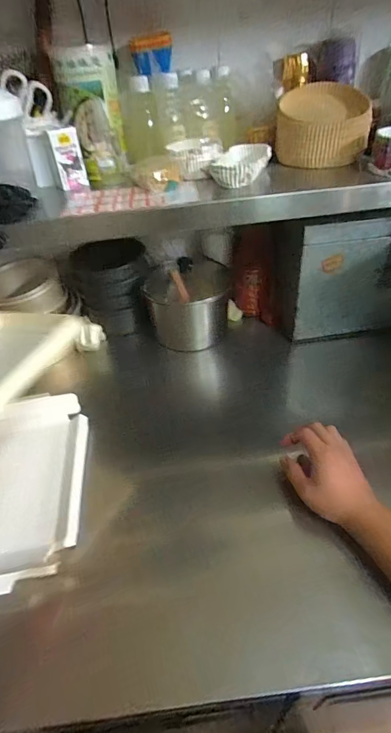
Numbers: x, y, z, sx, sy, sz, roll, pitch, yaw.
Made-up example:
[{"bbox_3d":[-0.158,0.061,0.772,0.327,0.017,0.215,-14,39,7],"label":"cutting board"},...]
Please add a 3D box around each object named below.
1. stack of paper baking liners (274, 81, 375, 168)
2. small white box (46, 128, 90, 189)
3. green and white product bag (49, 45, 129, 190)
[{"bbox_3d":[0.215,-0.405,0.644,0.149,0.092,0.113,6,43,11],"label":"stack of paper baking liners"},{"bbox_3d":[-0.216,-0.350,0.644,0.052,0.090,0.026,-15,43,-11],"label":"small white box"},{"bbox_3d":[-0.169,-0.412,0.638,0.095,0.185,0.063,-11,43,-7],"label":"green and white product bag"}]

